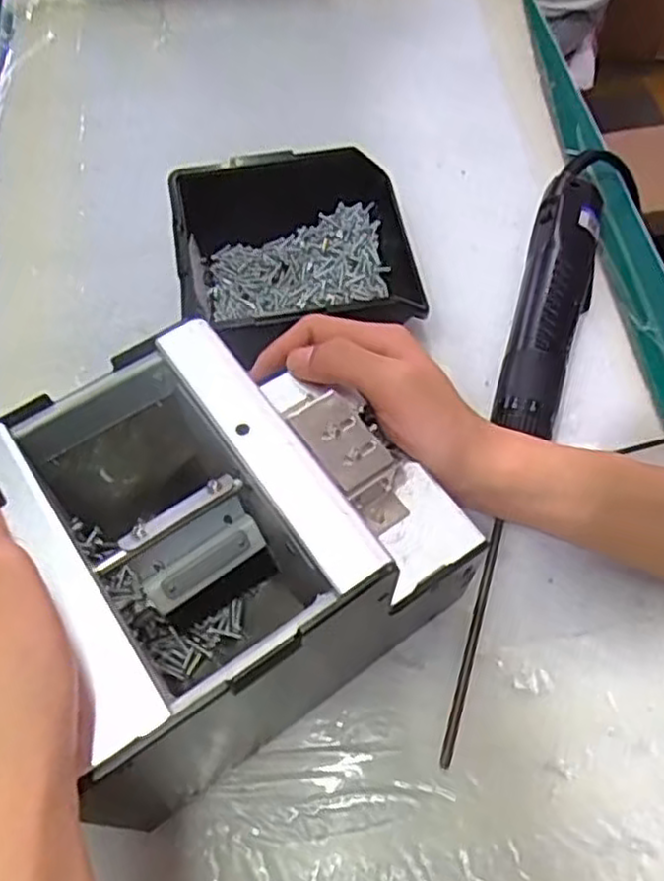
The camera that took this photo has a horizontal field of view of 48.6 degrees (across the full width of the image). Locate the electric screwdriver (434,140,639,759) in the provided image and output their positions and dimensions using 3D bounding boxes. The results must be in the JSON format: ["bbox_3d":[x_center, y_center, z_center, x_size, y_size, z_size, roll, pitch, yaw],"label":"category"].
[{"bbox_3d":[0.112,-0.035,0.413,0.050,0.039,0.399,19,65,12],"label":"electric screwdriver"}]

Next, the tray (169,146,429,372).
[{"bbox_3d":[-0.021,-0.104,0.443,0.139,0.063,0.133,-12,63,-4],"label":"tray"}]

